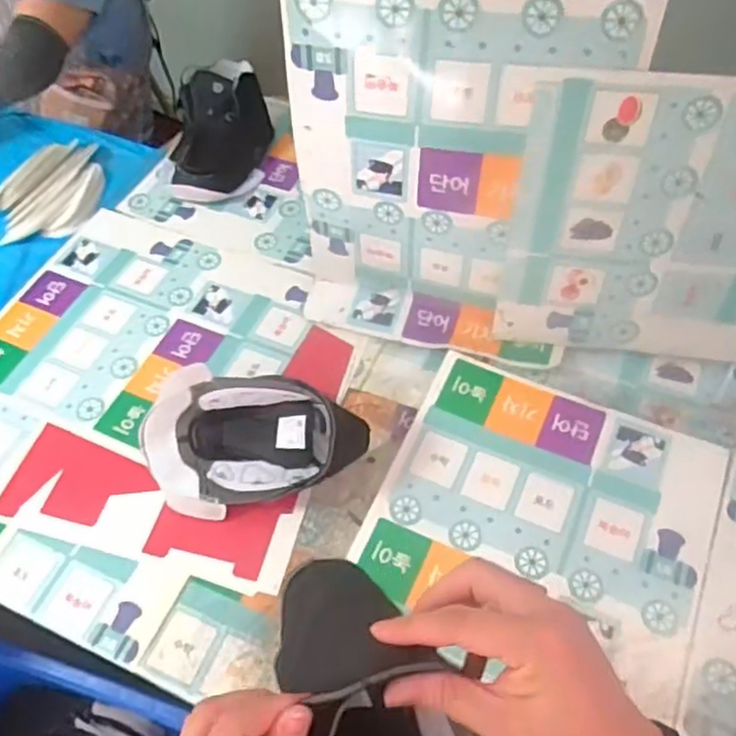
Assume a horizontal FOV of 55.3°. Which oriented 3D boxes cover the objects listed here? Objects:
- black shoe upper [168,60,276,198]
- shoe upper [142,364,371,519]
[{"bbox_3d":[-0.273,-0.422,1.247,0.166,0.120,0.231,3,56,6],"label":"black shoe upper"},{"bbox_3d":[-0.153,0.100,0.882,0.288,0.123,0.153,5,56,7],"label":"shoe upper"}]

